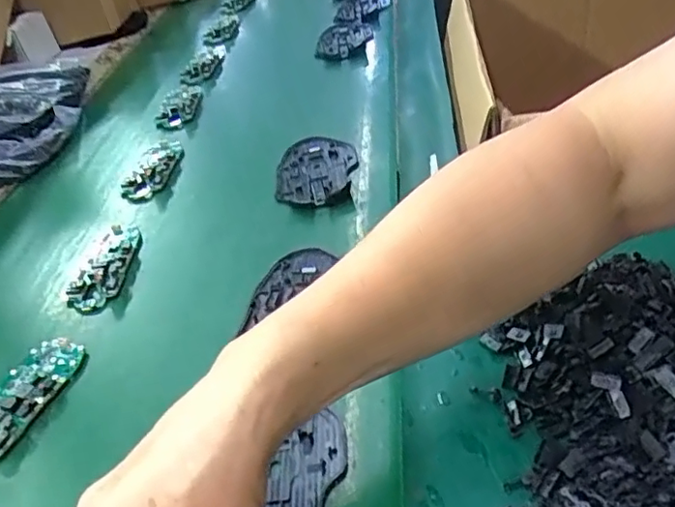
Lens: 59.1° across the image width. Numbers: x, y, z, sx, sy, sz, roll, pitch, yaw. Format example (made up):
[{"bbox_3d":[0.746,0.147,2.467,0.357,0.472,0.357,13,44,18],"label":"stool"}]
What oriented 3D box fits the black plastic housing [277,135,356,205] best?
[{"bbox_3d":[-0.019,-0.078,0.539,0.070,0.019,0.107,-3,43,1],"label":"black plastic housing"}]

